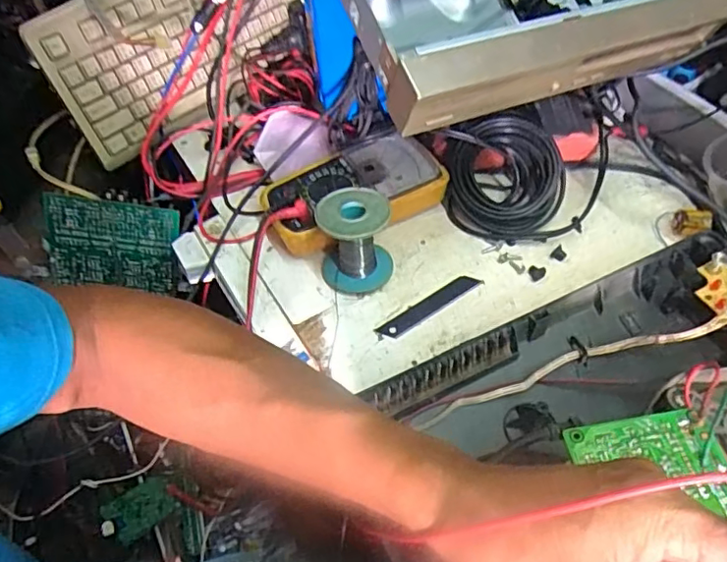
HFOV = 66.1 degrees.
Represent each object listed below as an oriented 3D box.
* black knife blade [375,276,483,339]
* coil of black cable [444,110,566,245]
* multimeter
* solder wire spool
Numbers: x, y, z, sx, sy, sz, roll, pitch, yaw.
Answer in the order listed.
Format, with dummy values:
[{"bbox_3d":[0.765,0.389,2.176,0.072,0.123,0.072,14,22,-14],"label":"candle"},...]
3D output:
[{"bbox_3d":[0.057,0.022,0.479,0.100,0.004,0.018,-30,55,-18],"label":"black knife blade"},{"bbox_3d":[0.133,-0.098,0.528,0.103,0.034,0.121,6,91,13],"label":"coil of black cable"},{"bbox_3d":[-0.011,-0.082,0.526,0.162,0.053,0.087,-24,54,-15],"label":"multimeter"},{"bbox_3d":[-0.007,-0.034,0.479,0.059,0.071,0.058,-5,51,0],"label":"solder wire spool"}]

